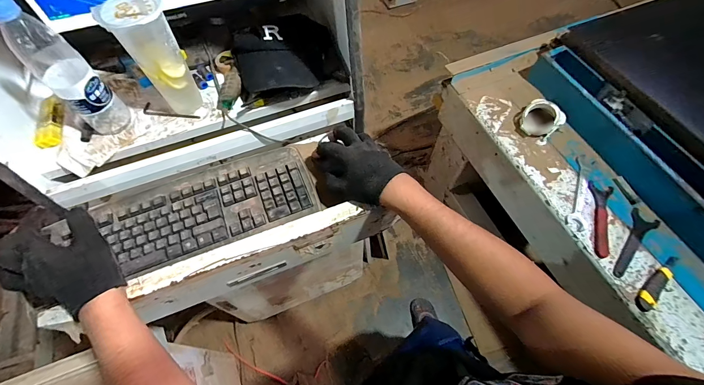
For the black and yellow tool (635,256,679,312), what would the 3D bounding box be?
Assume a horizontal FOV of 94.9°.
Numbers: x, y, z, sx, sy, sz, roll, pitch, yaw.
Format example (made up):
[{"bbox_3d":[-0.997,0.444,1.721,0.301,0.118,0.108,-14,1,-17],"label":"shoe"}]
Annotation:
[{"bbox_3d":[0.822,0.244,0.863,0.193,0.018,0.045,-34,67,-17],"label":"black and yellow tool"}]

